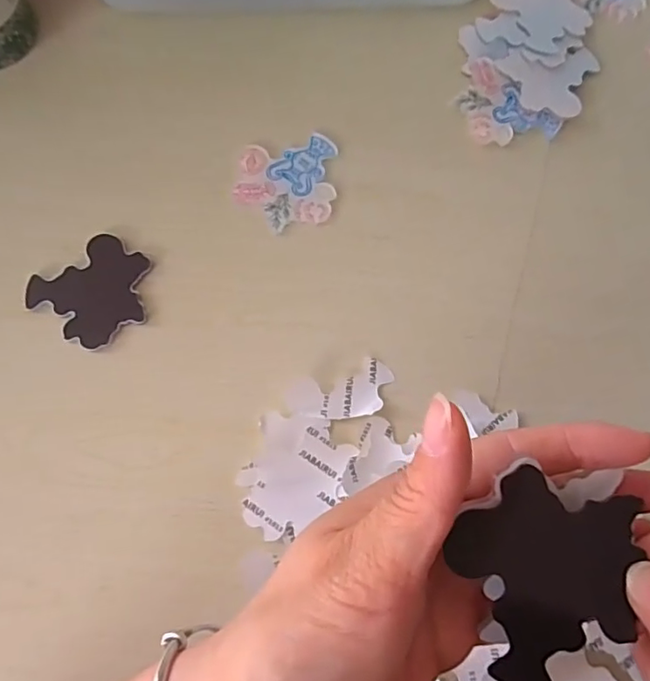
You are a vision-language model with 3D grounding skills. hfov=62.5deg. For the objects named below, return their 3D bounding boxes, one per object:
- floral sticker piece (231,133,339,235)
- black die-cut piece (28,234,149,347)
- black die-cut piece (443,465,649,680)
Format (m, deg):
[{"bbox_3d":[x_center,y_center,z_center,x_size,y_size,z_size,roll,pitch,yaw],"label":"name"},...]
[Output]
[{"bbox_3d":[-0.023,-0.097,0.326,0.064,0.004,0.060,-10,74,-2],"label":"floral sticker piece"},{"bbox_3d":[-0.130,-0.028,0.307,0.063,0.004,0.057,-39,77,-10],"label":"black die-cut piece"},{"bbox_3d":[0.068,0.070,0.159,0.052,0.004,0.064,-18,94,3],"label":"black die-cut piece"}]

